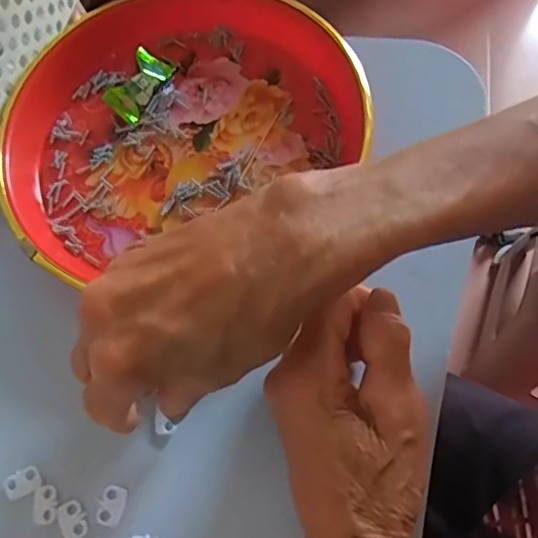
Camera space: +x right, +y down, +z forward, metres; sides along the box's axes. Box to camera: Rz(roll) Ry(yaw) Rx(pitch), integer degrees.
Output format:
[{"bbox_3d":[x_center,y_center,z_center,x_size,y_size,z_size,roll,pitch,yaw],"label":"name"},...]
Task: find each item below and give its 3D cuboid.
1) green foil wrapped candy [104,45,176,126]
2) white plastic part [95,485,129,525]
[{"bbox_3d":[-0.086,-0.122,0.370,0.027,0.015,0.048,29,72,16],"label":"green foil wrapped candy"},{"bbox_3d":[-0.078,0.117,0.280,0.013,0.004,0.018,12,68,9],"label":"white plastic part"}]

